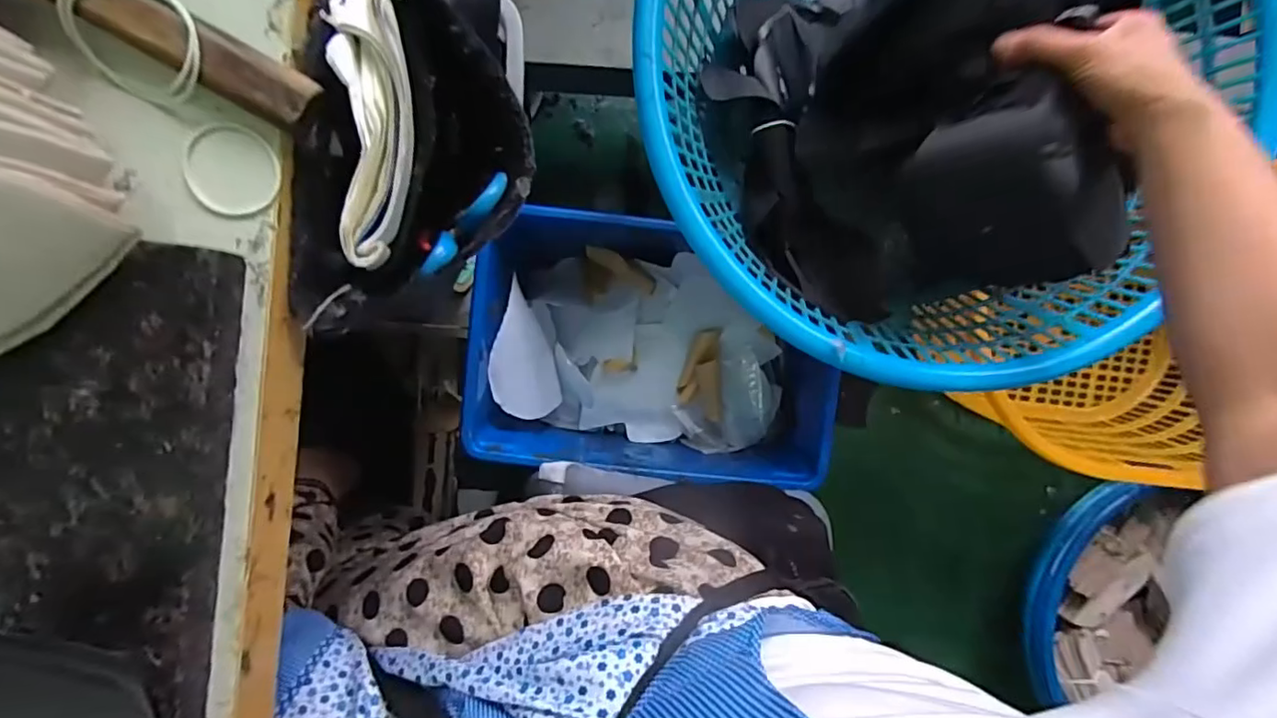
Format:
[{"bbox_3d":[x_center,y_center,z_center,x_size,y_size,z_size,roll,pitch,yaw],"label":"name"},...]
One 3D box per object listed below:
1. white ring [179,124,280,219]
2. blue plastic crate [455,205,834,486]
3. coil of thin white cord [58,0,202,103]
[{"bbox_3d":[-0.191,-0.089,0.273,0.042,0.007,0.043,0,93,-6],"label":"white ring"},{"bbox_3d":[0.016,-0.018,0.709,0.376,0.177,0.259,6,93,-2],"label":"blue plastic crate"},{"bbox_3d":[-0.222,-0.140,0.257,0.061,0.013,0.049,29,113,-6],"label":"coil of thin white cord"}]

